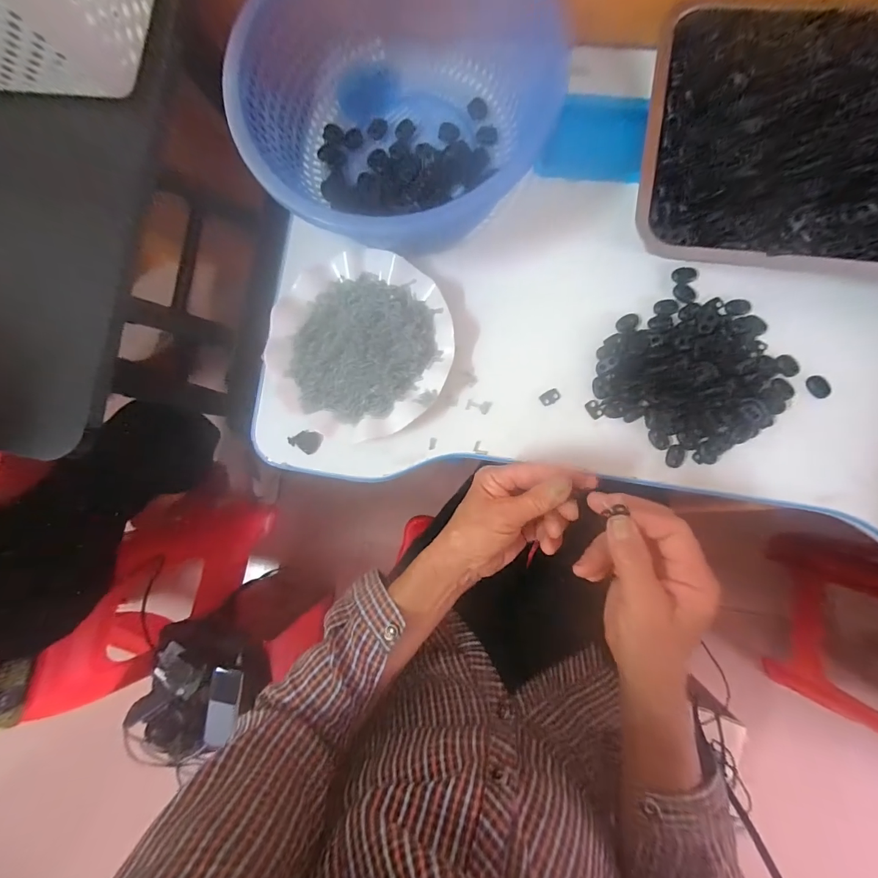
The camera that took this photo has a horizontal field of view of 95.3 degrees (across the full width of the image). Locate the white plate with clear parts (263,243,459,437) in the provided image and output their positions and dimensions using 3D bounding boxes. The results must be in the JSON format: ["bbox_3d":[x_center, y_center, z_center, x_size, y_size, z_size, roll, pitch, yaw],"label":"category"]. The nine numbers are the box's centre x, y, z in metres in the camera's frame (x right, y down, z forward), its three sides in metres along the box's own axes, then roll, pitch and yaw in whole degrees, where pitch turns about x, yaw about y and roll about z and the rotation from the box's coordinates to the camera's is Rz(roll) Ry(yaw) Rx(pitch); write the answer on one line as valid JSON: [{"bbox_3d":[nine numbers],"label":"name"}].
[{"bbox_3d":[-0.079,-0.093,0.400,0.182,0.041,0.179,0,86,5],"label":"white plate with clear parts"}]

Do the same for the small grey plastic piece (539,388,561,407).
[{"bbox_3d":[0.111,-0.042,0.397,0.020,0.007,0.013,-29,84,3],"label":"small grey plastic piece"}]

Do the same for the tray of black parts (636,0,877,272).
[{"bbox_3d":[0.337,-0.256,0.337,0.302,0.029,0.216,9,95,10],"label":"tray of black parts"}]

